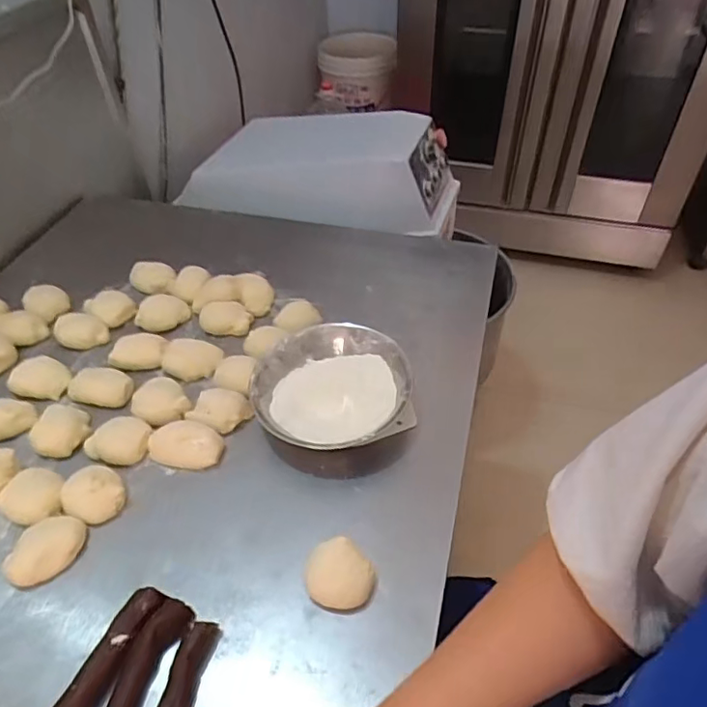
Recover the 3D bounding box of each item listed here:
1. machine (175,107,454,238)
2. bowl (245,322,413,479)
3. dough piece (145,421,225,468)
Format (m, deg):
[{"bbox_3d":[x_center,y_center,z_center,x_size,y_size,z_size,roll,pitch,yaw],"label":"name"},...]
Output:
[{"bbox_3d":[-0.060,-0.391,1.184,0.550,0.172,0.275,11,47,13],"label":"machine"},{"bbox_3d":[-0.027,0.052,0.680,0.181,0.060,0.191,0,45,0],"label":"bowl"},{"bbox_3d":[-0.195,0.103,0.645,0.086,0.034,0.055,10,46,10],"label":"dough piece"}]

